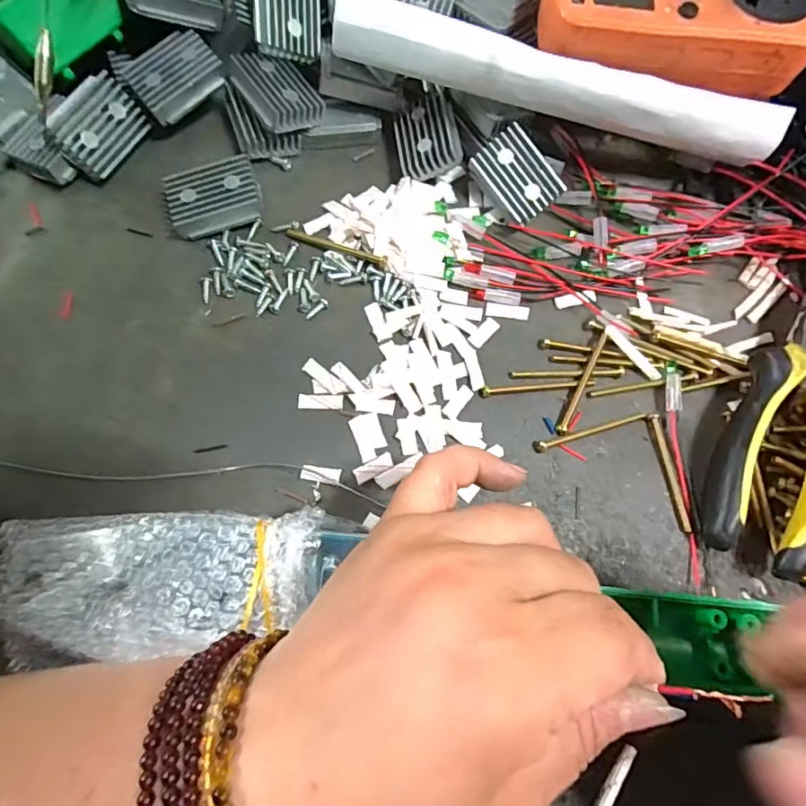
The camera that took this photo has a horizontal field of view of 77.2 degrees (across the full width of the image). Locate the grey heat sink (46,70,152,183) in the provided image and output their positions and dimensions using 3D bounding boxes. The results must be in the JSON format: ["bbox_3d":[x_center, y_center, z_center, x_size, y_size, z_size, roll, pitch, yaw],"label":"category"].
[{"bbox_3d":[-0.159,-0.145,0.265,0.010,0.034,0.049,6,67,42],"label":"grey heat sink"}]

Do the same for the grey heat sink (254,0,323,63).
[{"bbox_3d":[-0.059,-0.206,0.260,0.034,0.006,0.048,-6,107,-23],"label":"grey heat sink"}]

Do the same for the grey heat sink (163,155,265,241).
[{"bbox_3d":[-0.098,-0.107,0.263,0.047,0.016,0.032,-18,75,-8],"label":"grey heat sink"}]

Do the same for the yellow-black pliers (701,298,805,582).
[{"bbox_3d":[0.189,-0.012,0.236,0.046,0.023,0.182,29,74,6],"label":"yellow-black pliers"}]

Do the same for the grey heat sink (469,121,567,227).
[{"bbox_3d":[0.060,-0.120,0.269,0.033,0.008,0.045,-44,93,7],"label":"grey heat sink"}]

